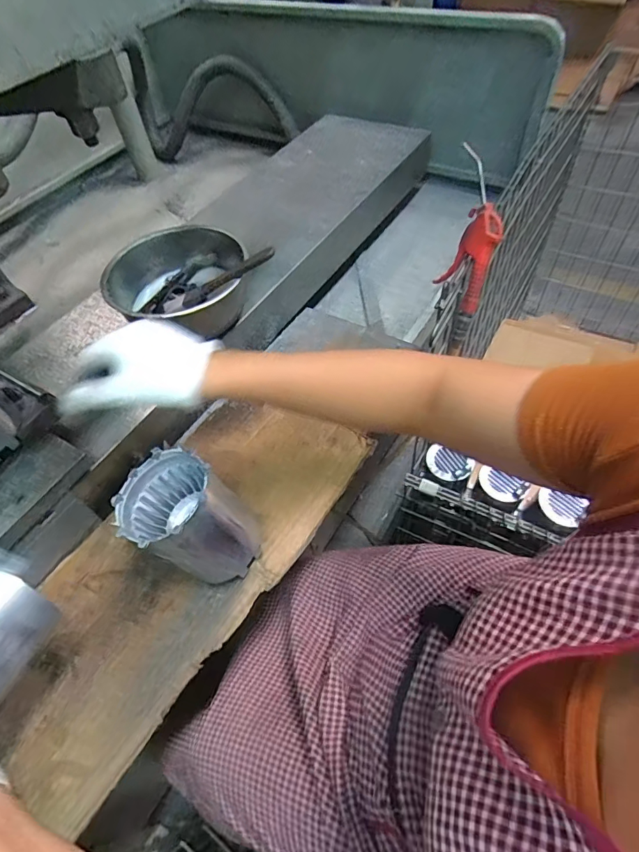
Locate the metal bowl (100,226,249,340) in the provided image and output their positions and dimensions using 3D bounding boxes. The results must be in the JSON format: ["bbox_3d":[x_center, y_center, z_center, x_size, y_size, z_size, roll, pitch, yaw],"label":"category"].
[{"bbox_3d":[-0.193,-0.187,0.633,0.174,0.079,0.171,-2,55,3],"label":"metal bowl"}]

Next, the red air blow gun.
[{"bbox_3d":[0.204,-0.257,0.620,0.070,0.202,0.077,4,21,7],"label":"red air blow gun"}]

